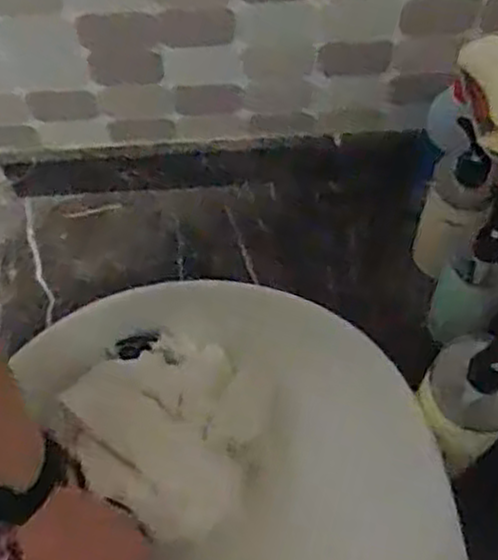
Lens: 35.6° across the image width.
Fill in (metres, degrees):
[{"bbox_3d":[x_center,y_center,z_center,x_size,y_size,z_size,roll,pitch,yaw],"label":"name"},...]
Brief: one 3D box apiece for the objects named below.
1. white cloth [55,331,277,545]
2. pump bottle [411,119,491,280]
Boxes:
[{"bbox_3d":[-0.069,0.125,0.682,0.172,0.054,0.165,34,68,17],"label":"white cloth"},{"bbox_3d":[0.193,-0.067,0.742,0.058,0.182,0.055,28,40,15],"label":"pump bottle"}]

